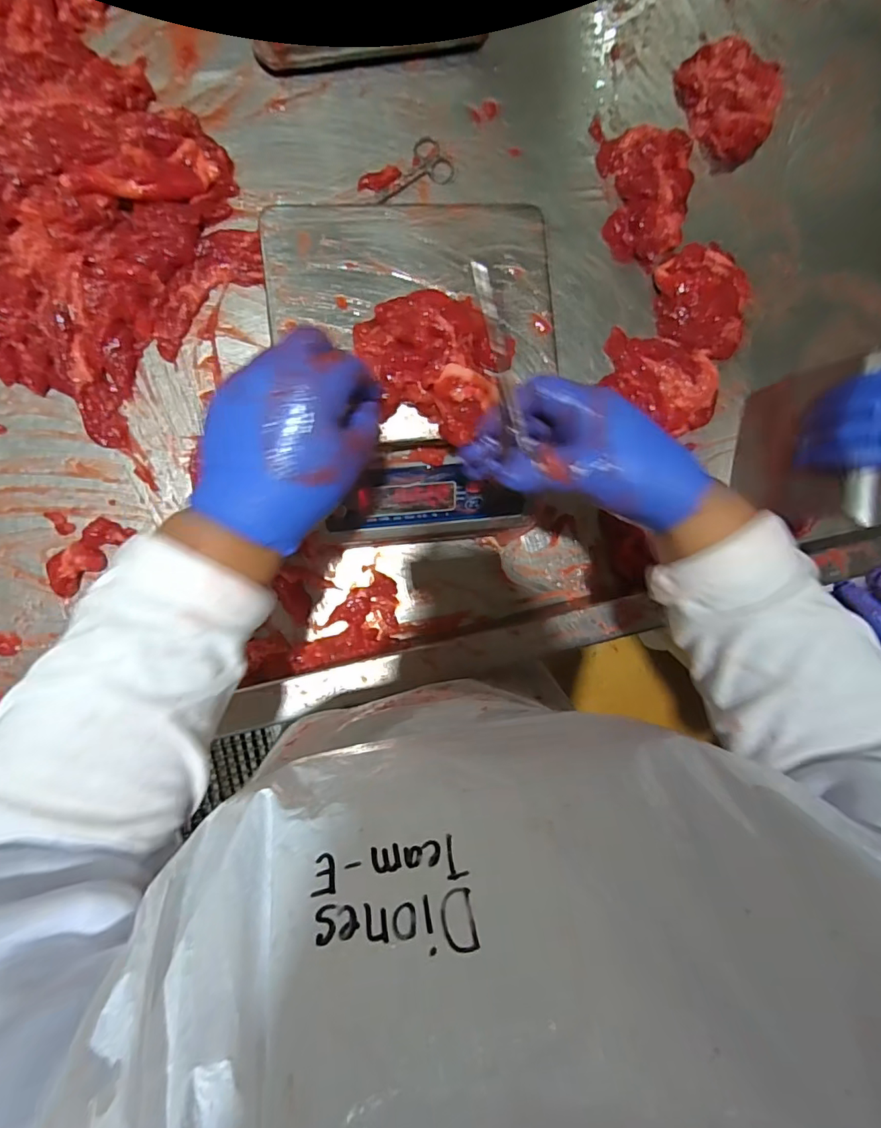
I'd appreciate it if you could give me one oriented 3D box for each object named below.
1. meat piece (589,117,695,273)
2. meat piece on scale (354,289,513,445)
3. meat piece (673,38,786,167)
[{"bbox_3d":[0.220,-0.404,0.556,0.099,0.030,0.152,3,89,-7],"label":"meat piece"},{"bbox_3d":[-0.003,-0.152,0.389,0.118,0.037,0.096,20,87,-6],"label":"meat piece on scale"},{"bbox_3d":[0.324,-0.525,0.579,0.121,0.028,0.114,0,89,-7],"label":"meat piece"}]

